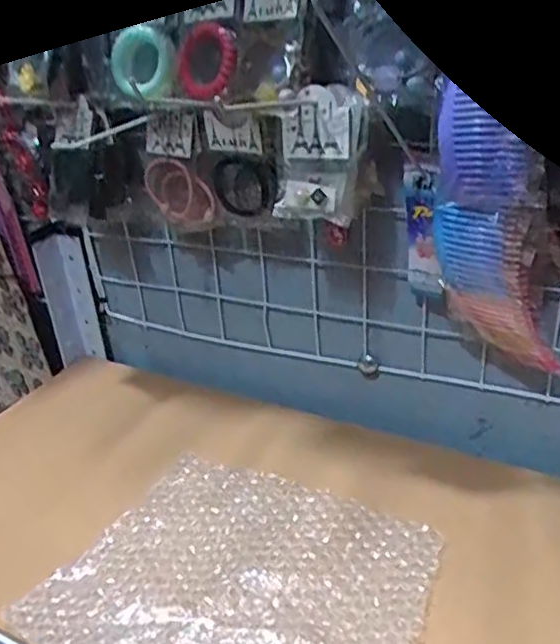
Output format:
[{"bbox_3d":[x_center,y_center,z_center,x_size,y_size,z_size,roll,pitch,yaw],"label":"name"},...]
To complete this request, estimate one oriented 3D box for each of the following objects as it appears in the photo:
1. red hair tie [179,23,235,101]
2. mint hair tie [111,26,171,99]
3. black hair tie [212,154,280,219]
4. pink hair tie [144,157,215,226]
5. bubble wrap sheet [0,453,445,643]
[{"bbox_3d":[-0.053,-0.185,0.485,0.017,0.051,0.056,-22,31,-28],"label":"red hair tie"},{"bbox_3d":[-0.106,-0.198,0.519,0.057,0.050,0.013,17,15,29],"label":"mint hair tie"},{"bbox_3d":[-0.027,-0.106,0.533,0.057,0.051,0.016,17,35,37],"label":"black hair tie"},{"bbox_3d":[-0.085,-0.107,0.565,0.061,0.056,0.018,14,33,33],"label":"pink hair tie"},{"bbox_3d":[-0.026,0.179,0.464,0.238,0.009,0.198,10,31,28],"label":"bubble wrap sheet"}]

